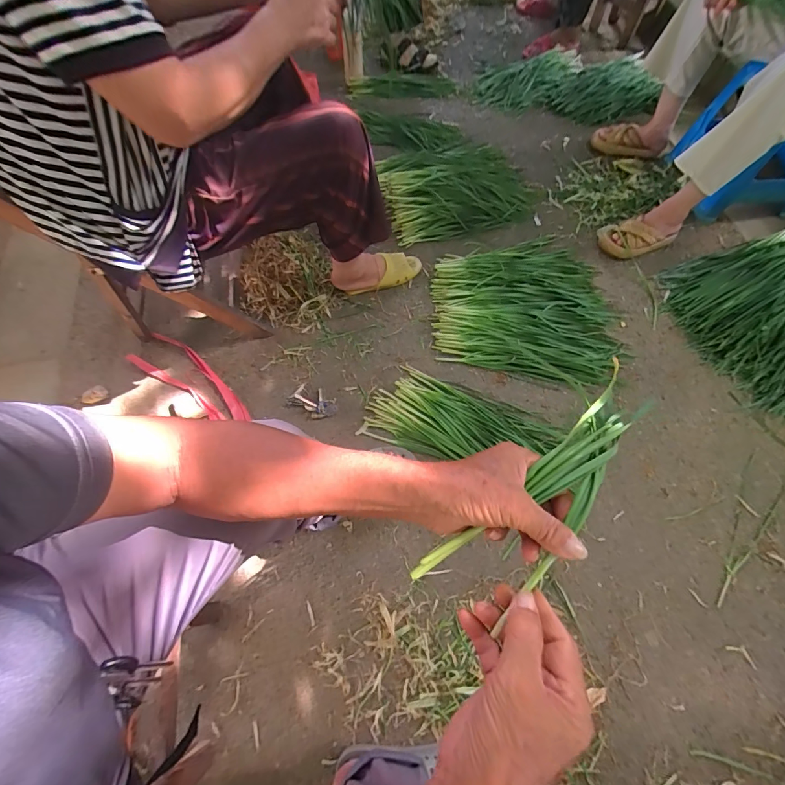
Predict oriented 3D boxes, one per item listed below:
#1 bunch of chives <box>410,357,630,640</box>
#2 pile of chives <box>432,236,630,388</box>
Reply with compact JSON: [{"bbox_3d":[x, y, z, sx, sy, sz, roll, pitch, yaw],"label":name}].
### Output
[{"bbox_3d":[0.140,0.090,0.340,0.264,0.043,0.073,-38,70,-13],"label":"bunch of chives"},{"bbox_3d":[0.362,-0.247,1.060,0.487,0.043,0.455,2,65,2],"label":"pile of chives"}]

